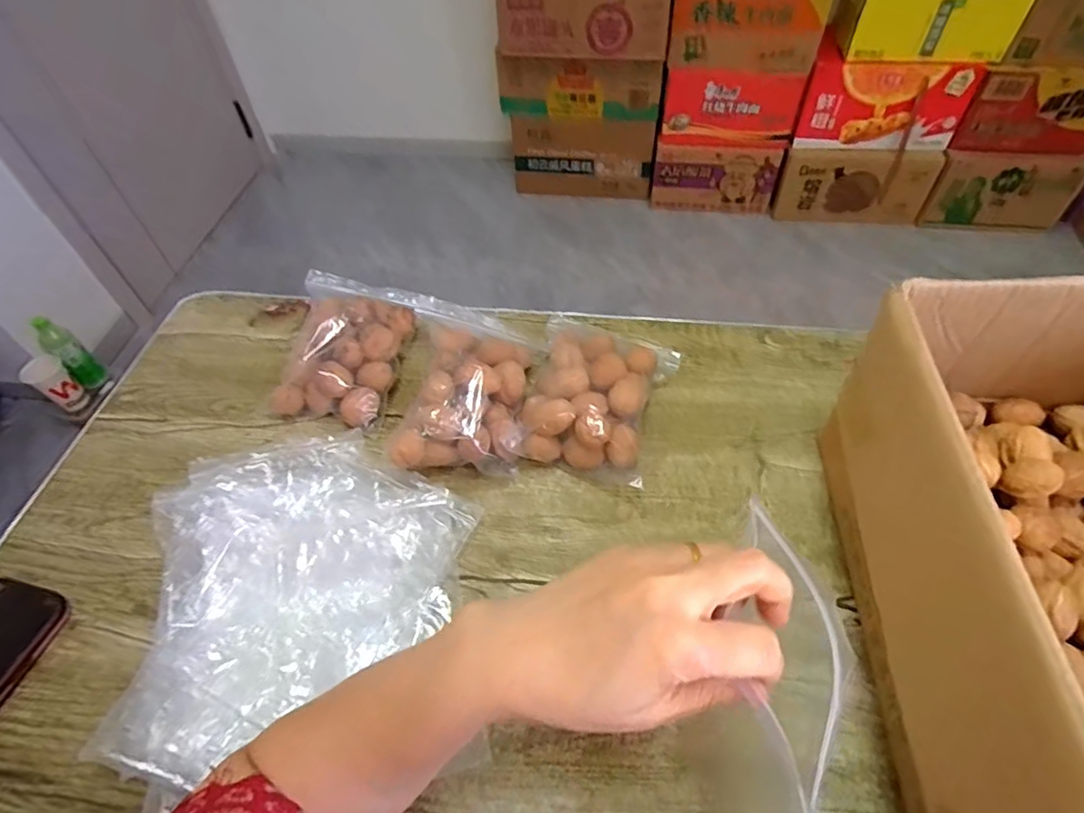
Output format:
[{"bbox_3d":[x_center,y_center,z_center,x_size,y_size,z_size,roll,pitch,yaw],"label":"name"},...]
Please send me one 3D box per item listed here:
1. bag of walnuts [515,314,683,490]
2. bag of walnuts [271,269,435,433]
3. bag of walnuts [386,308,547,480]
[{"bbox_3d":[0.051,-0.023,0.573,0.141,0.059,0.197,15,54,14],"label":"bag of walnuts"},{"bbox_3d":[-0.196,-0.070,0.607,0.127,0.052,0.191,0,52,3],"label":"bag of walnuts"},{"bbox_3d":[-0.068,-0.018,0.569,0.118,0.062,0.193,8,53,9],"label":"bag of walnuts"}]

